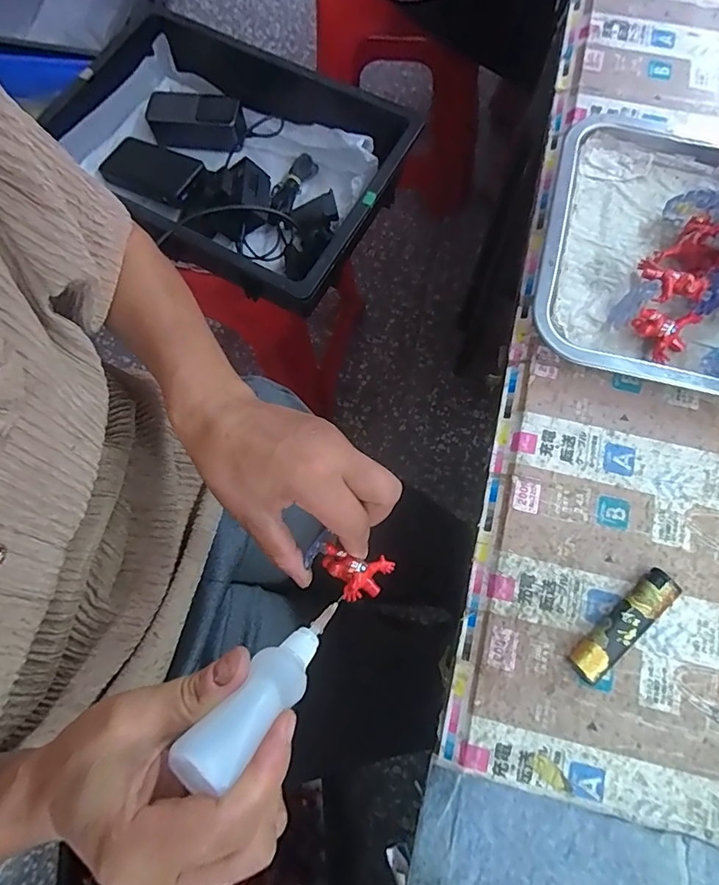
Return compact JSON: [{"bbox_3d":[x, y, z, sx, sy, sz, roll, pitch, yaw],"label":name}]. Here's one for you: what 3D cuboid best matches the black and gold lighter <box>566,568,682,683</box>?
[{"bbox_3d":[0.155,0.106,0.292,0.078,0.012,0.019,-39,77,-9],"label":"black and gold lighter"}]

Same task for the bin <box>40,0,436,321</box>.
[{"bbox_3d":[-0.191,-0.388,0.674,0.473,0.085,0.297,30,77,9],"label":"bin"}]

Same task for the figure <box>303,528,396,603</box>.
[{"bbox_3d":[-0.007,0.076,0.309,0.049,0.034,0.033,31,77,10],"label":"figure"}]

